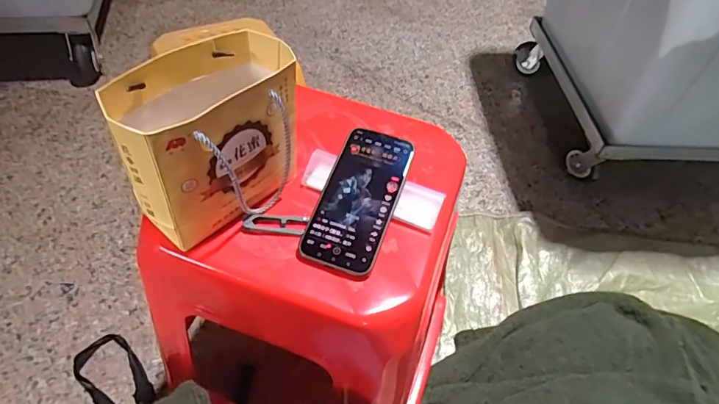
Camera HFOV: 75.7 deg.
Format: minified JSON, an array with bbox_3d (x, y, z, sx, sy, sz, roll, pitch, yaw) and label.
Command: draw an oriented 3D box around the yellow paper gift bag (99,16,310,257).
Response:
[{"bbox_3d":[-0.138,-0.059,0.443,0.093,0.146,0.170,35,55,22],"label":"yellow paper gift bag"}]

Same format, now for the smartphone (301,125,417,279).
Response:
[{"bbox_3d":[0.000,-0.005,0.475,0.076,0.010,0.156,18,66,11],"label":"smartphone"}]

